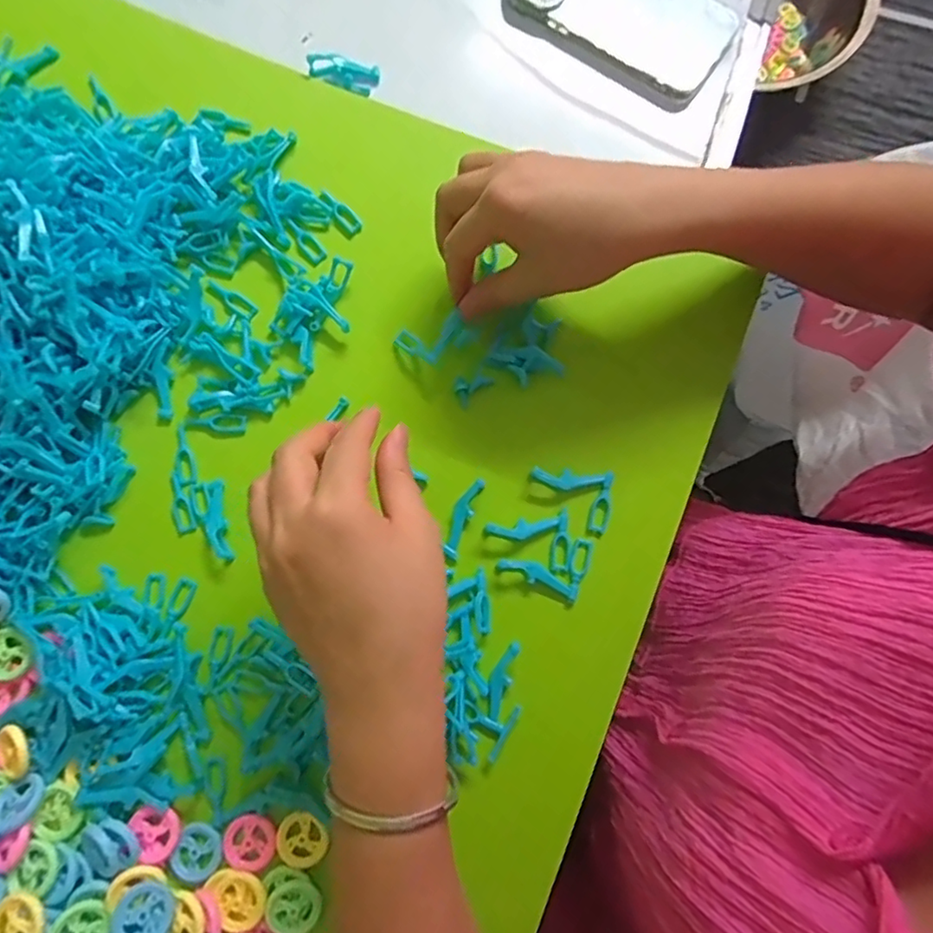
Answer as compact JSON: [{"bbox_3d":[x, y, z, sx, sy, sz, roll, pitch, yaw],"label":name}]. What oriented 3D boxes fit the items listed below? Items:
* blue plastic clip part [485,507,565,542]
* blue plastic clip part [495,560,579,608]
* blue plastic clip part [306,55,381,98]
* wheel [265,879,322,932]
[{"bbox_3d":[0.037,0.037,0.357,0.051,0.008,0.013,-12,80,-1],"label":"blue plastic clip part"},{"bbox_3d":[0.044,0.067,0.353,0.051,0.005,0.015,28,82,6],"label":"blue plastic clip part"},{"bbox_3d":[-0.088,-0.282,0.417,0.050,0.016,0.018,13,81,3],"label":"blue plastic clip part"},{"bbox_3d":[-0.095,0.243,0.318,0.028,0.006,0.027,0,80,1],"label":"wheel"}]

